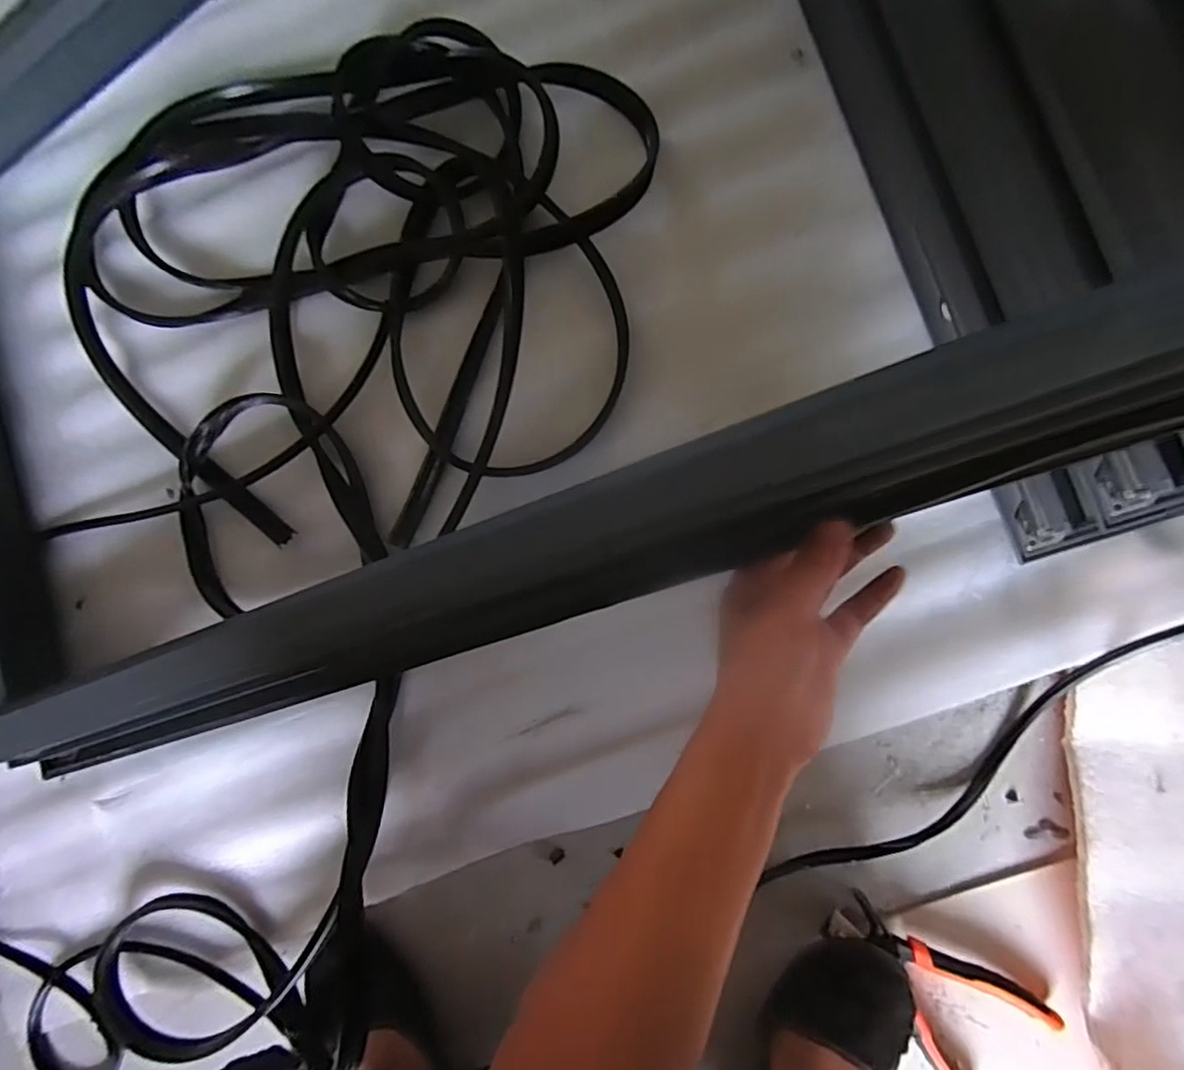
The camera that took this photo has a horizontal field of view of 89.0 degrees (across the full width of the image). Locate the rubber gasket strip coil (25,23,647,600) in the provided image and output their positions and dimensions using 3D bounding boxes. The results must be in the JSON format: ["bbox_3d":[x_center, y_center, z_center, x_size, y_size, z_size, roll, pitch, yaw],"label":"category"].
[{"bbox_3d":[-0.211,-0.189,0.503,0.549,0.048,0.431,-10,86,5],"label":"rubber gasket strip coil"}]

